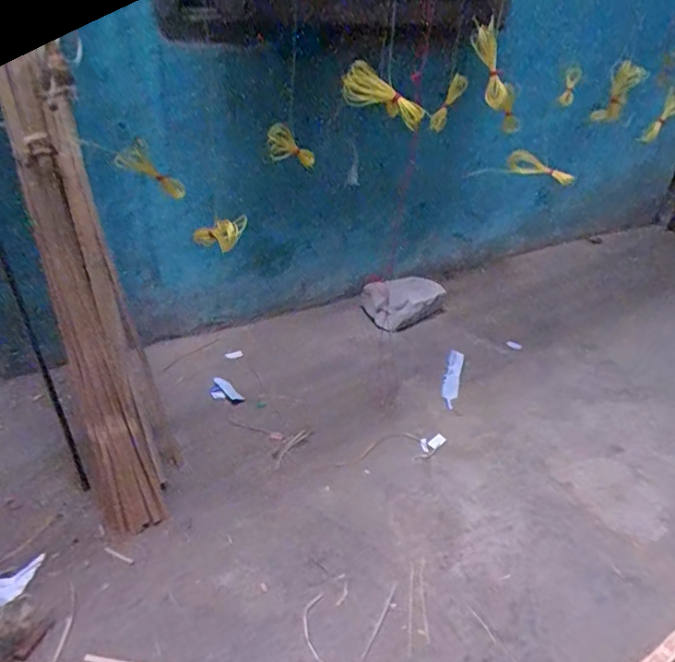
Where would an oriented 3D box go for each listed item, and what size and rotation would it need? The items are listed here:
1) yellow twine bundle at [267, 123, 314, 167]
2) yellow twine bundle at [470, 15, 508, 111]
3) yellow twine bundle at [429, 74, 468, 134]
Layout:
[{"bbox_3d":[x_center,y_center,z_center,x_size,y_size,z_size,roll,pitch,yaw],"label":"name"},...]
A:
[{"bbox_3d":[-0.069,-0.262,0.776,0.032,0.046,0.121,17,6,25],"label":"yellow twine bundle"},{"bbox_3d":[0.186,-0.318,0.641,0.035,0.101,0.029,-13,0,-20],"label":"yellow twine bundle"},{"bbox_3d":[0.190,-0.389,0.909,0.038,0.092,0.027,22,14,-41],"label":"yellow twine bundle"}]

